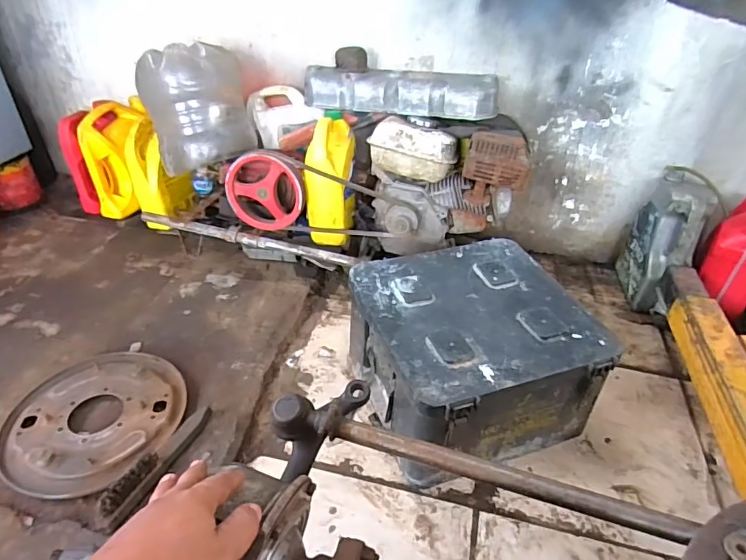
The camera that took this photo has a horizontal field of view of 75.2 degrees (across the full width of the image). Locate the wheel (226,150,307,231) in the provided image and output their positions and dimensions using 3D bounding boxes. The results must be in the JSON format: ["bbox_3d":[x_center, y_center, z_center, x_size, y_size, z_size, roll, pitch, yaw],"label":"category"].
[{"bbox_3d":[-0.250,-0.209,1.134,0.179,0.176,0.053,2,37,-1],"label":"wheel"}]

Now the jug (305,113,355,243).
[{"bbox_3d":[-0.103,-0.247,1.200,0.116,0.284,0.156,1,37,-2],"label":"jug"}]

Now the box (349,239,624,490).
[{"bbox_3d":[0.180,0.137,0.943,0.374,0.225,0.365,-11,39,-19],"label":"box"}]

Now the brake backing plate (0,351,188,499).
[{"bbox_3d":[-0.495,0.235,0.863,0.291,0.032,0.291,3,37,-2],"label":"brake backing plate"}]

